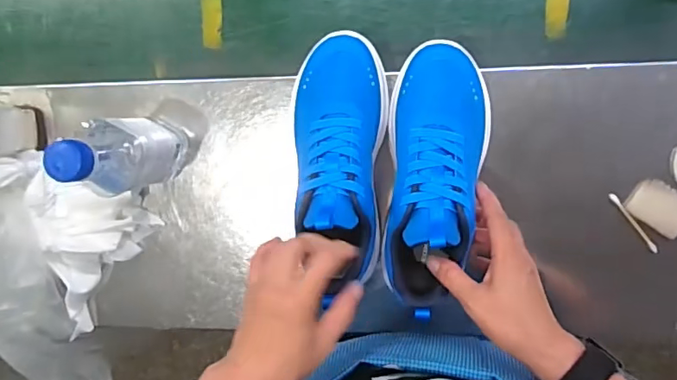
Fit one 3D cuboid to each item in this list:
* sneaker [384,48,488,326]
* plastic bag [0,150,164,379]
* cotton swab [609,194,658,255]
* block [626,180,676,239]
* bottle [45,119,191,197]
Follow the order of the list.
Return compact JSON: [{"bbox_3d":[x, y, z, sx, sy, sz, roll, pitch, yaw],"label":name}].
[{"bbox_3d":[0.086,-0.013,0.451,0.089,0.097,0.226,8,84,6],"label":"sneaker"},{"bbox_3d":[-0.338,0.163,0.584,0.179,0.151,0.389,18,117,5],"label":"plastic bag"},{"bbox_3d":[0.283,0.032,0.498,0.007,0.004,0.072,-39,90,9],"label":"cotton swab"},{"bbox_3d":[0.307,0.017,0.493,0.056,0.004,0.041,32,98,3],"label":"block"},{"bbox_3d":[-0.195,-0.033,0.468,0.060,0.162,0.065,4,99,6],"label":"bottle"}]

